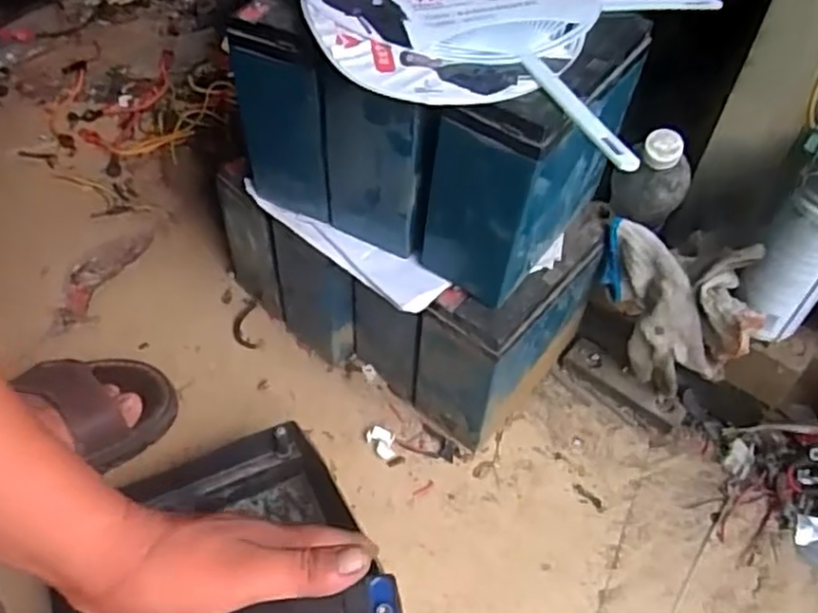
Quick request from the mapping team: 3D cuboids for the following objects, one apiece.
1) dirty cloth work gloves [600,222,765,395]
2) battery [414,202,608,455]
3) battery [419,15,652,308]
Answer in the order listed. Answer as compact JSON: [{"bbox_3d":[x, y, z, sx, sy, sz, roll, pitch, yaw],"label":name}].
[{"bbox_3d":[0.234,0.008,0.642,0.086,0.156,0.123,-13,53,-14],"label":"dirty cloth work gloves"},{"bbox_3d":[0.095,0.016,0.667,0.075,0.176,0.184,35,57,23],"label":"battery"},{"bbox_3d":[0.092,-0.124,0.555,0.091,0.170,0.182,30,55,20],"label":"battery"}]

